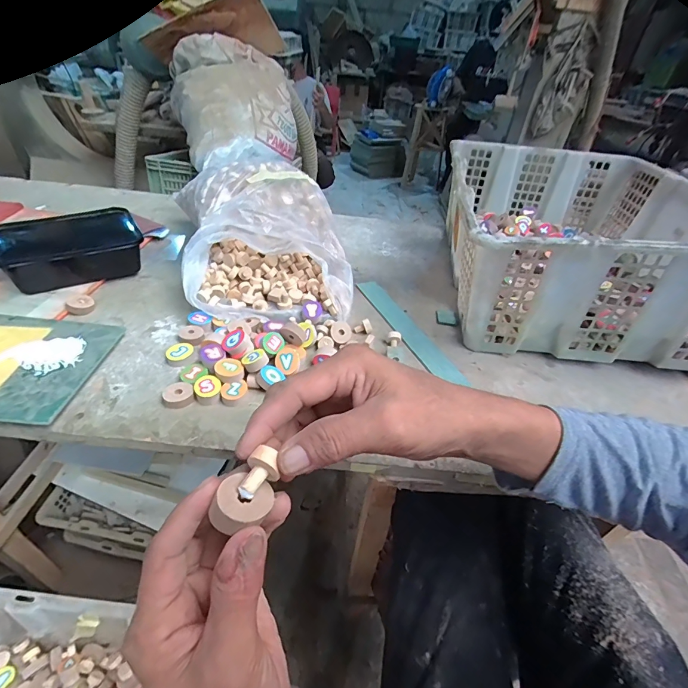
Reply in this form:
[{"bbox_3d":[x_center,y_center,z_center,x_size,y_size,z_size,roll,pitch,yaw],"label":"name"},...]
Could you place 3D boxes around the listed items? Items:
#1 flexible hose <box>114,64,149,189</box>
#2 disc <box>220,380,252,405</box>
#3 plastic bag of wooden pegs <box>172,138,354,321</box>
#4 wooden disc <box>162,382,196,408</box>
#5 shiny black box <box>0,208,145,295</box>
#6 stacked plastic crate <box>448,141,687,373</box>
[{"bbox_3d":[-0.841,-0.828,1.458,0.100,0.434,0.065,18,36,-20],"label":"flexible hose"},{"bbox_3d":[-0.115,0.052,0.400,0.028,0.012,0.024,-2,40,-9],"label":"disc"},{"bbox_3d":[-0.119,-0.167,0.555,0.227,0.137,0.321,-8,42,-17],"label":"plastic bag of wooden pegs"},{"bbox_3d":[-0.169,0.052,0.388,0.028,0.012,0.025,-16,44,-25],"label":"wooden disc"},{"bbox_3d":[-0.384,-0.136,0.534,0.167,0.057,0.103,-23,48,-30],"label":"shiny black box"},{"bbox_3d":[0.347,-0.172,0.589,0.362,0.175,0.490,11,40,6],"label":"stacked plastic crate"}]

